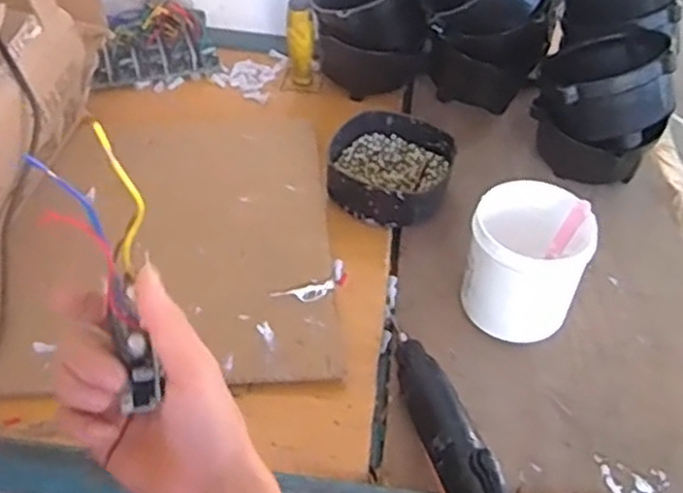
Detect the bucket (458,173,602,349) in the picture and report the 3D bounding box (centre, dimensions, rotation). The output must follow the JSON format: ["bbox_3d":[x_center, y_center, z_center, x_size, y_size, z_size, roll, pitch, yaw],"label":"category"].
[{"bbox_3d":[0.153,0.015,0.625,0.094,0.105,0.091,2,46,-3],"label":"bucket"}]

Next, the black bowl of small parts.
[{"bbox_3d":[0.046,-0.075,0.737,0.117,0.046,0.124,2,46,-3],"label":"black bowl of small parts"}]

